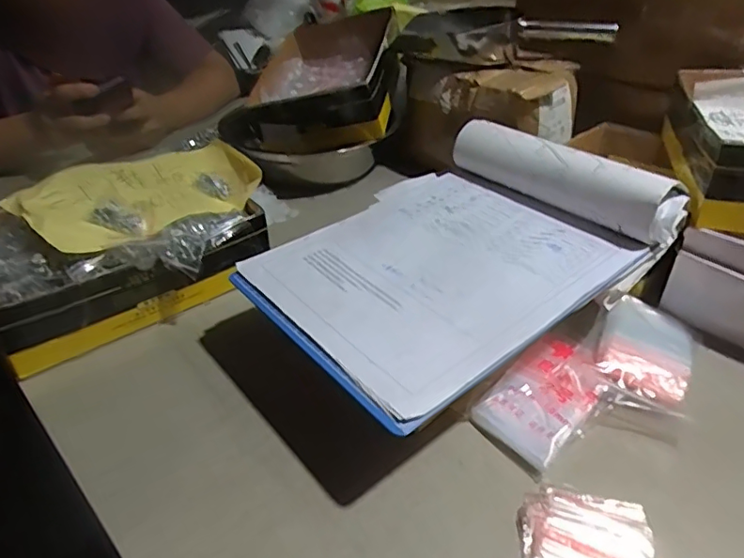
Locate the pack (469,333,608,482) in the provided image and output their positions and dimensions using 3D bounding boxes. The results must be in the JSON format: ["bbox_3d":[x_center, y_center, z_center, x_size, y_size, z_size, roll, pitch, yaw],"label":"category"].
[{"bbox_3d":[0.133,0.092,0.418,0.113,0.021,0.068,-29,43,-32],"label":"pack"}]

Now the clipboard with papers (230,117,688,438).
[{"bbox_3d":[0.061,-0.034,0.445,0.309,0.051,0.235,-31,43,-27],"label":"clipboard with papers"}]

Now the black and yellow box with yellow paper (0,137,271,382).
[{"bbox_3d":[-0.241,-0.033,0.537,0.274,0.118,0.210,-18,38,-19],"label":"black and yellow box with yellow paper"}]

